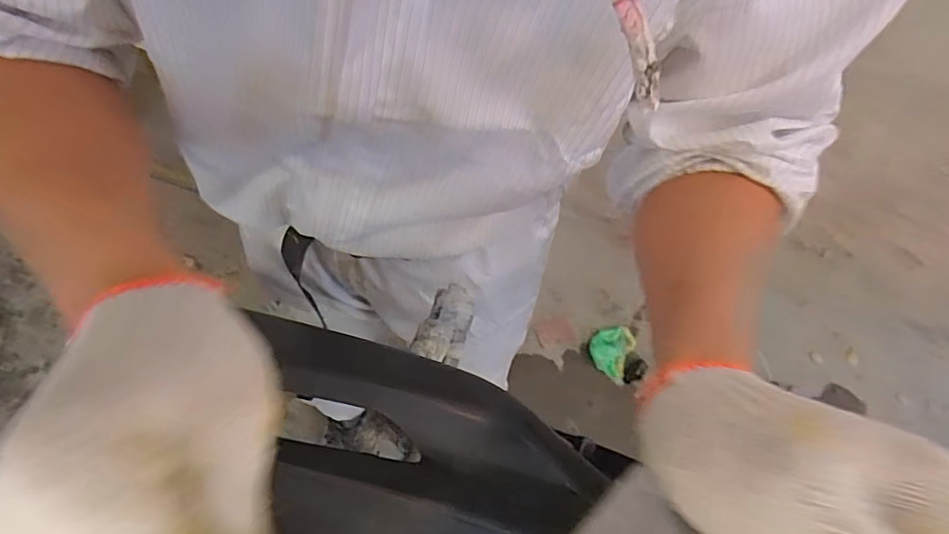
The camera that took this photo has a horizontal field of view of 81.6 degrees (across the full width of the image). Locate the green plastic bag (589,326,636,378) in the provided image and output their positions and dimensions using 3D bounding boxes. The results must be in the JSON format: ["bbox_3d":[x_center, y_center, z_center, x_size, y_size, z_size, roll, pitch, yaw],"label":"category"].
[{"bbox_3d":[0.378,0.219,1.515,0.110,0.023,0.158,26,59,14],"label":"green plastic bag"}]

